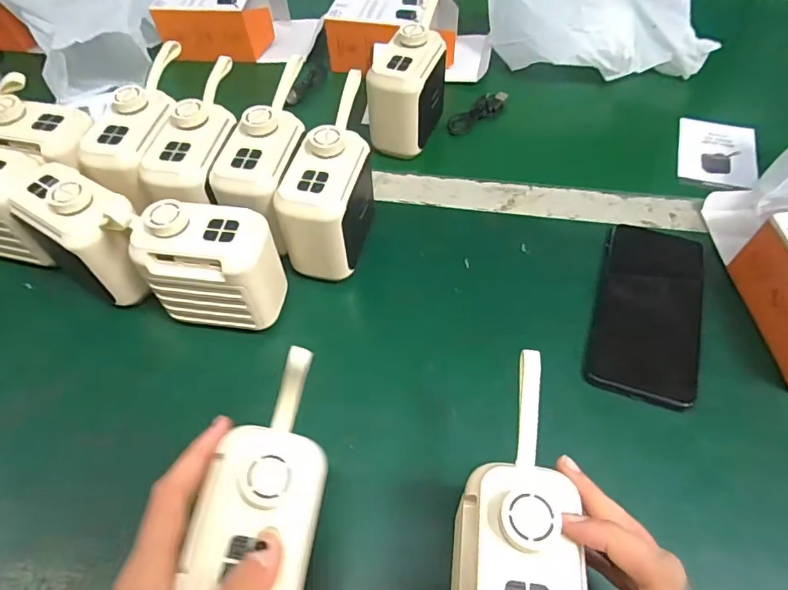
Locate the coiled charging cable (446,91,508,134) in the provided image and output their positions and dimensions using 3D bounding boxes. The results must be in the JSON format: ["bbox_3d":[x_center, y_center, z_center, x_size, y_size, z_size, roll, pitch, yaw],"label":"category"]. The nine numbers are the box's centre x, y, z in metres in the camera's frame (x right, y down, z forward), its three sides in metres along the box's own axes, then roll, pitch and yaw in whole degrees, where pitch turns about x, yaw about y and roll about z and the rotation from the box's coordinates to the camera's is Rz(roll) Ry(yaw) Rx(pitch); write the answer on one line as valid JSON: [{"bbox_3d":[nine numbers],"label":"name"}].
[{"bbox_3d":[0.087,-0.194,0.543,0.073,0.014,0.023,-34,60,-5],"label":"coiled charging cable"}]

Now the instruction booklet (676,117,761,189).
[{"bbox_3d":[0.315,-0.137,0.499,0.066,0.012,0.097,14,58,12],"label":"instruction booklet"}]

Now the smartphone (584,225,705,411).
[{"bbox_3d":[0.194,0.008,0.387,0.072,0.010,0.151,16,58,13],"label":"smartphone"}]

